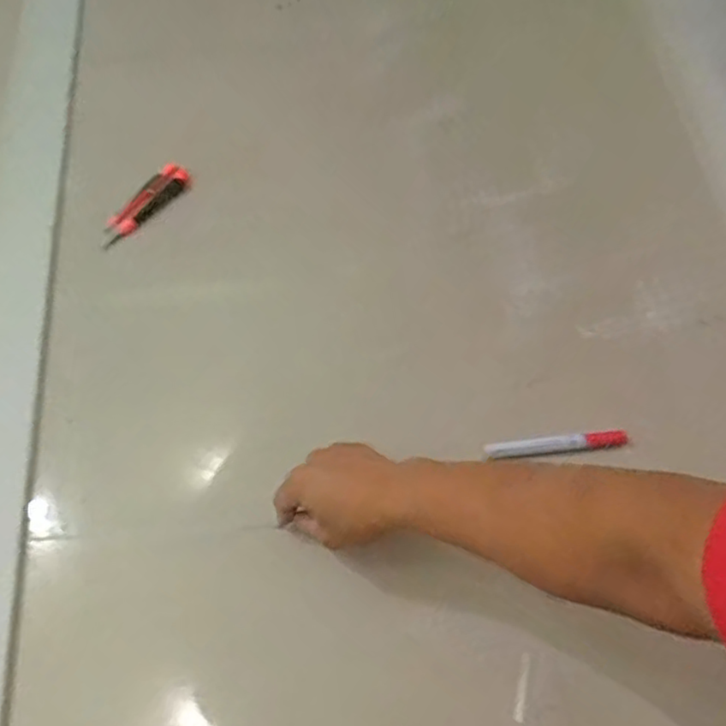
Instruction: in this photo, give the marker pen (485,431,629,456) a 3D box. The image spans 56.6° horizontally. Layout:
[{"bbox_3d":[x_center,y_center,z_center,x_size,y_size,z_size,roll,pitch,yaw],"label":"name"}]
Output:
[{"bbox_3d":[0.196,0.081,0.680,0.142,0.014,0.019,-8,59,0],"label":"marker pen"}]

